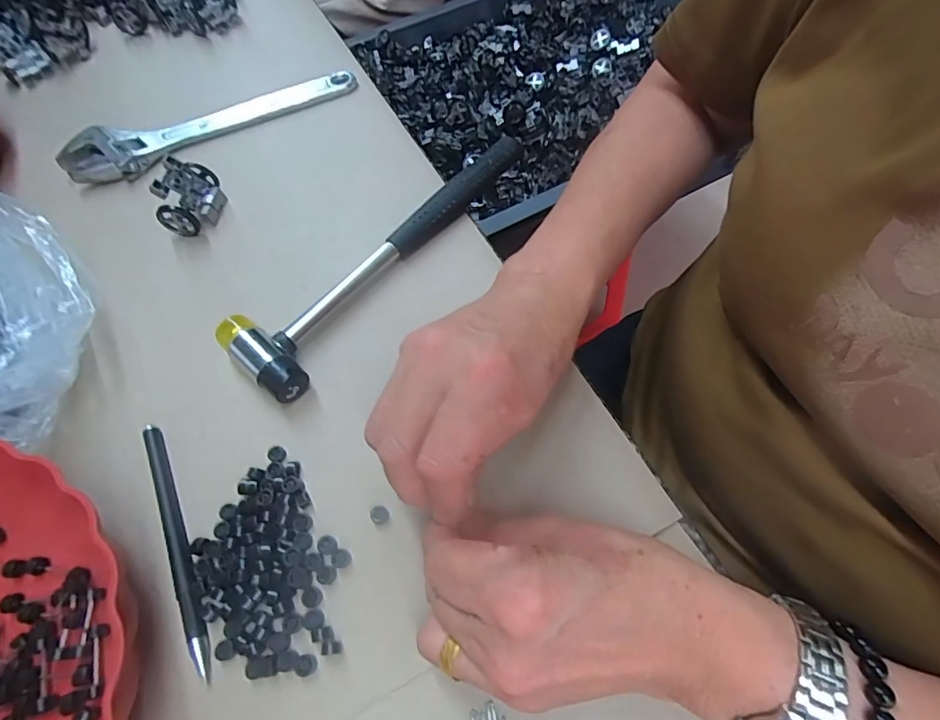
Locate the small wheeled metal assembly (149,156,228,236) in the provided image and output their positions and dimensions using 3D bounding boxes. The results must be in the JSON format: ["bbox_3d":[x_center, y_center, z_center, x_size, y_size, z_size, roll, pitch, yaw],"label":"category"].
[{"bbox_3d":[-0.202,-0.120,0.345,0.028,0.036,0.049,12,64,10],"label":"small wheeled metal assembly"}]

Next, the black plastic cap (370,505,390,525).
[{"bbox_3d":[-0.047,0.081,0.249,0.010,0.004,0.009,-13,62,-3],"label":"black plastic cap"}]

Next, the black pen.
[{"bbox_3d":[-0.154,0.093,0.249,0.011,0.007,0.135,-29,64,-11],"label":"black pen"}]

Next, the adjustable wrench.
[{"bbox_3d":[-0.211,-0.193,0.398,0.240,0.022,0.048,-20,63,-7],"label":"adjustable wrench"}]

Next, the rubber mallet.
[{"bbox_3d":[-0.052,-0.079,0.323,0.062,0.025,0.247,35,70,19],"label":"rubber mallet"}]

